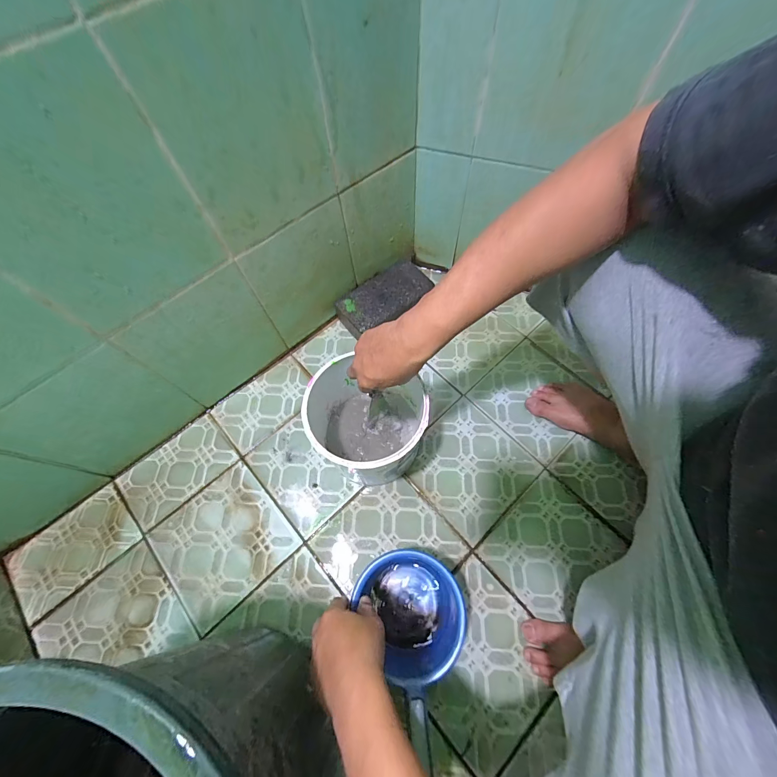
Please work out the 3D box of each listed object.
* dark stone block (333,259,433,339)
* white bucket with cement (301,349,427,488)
[{"bbox_3d":[-0.006,-0.195,0.723,0.204,0.053,0.105,-40,70,-14],"label":"dark stone block"},{"bbox_3d":[-0.031,0.062,0.551,0.174,0.181,0.169,-1,65,1],"label":"white bucket with cement"}]

